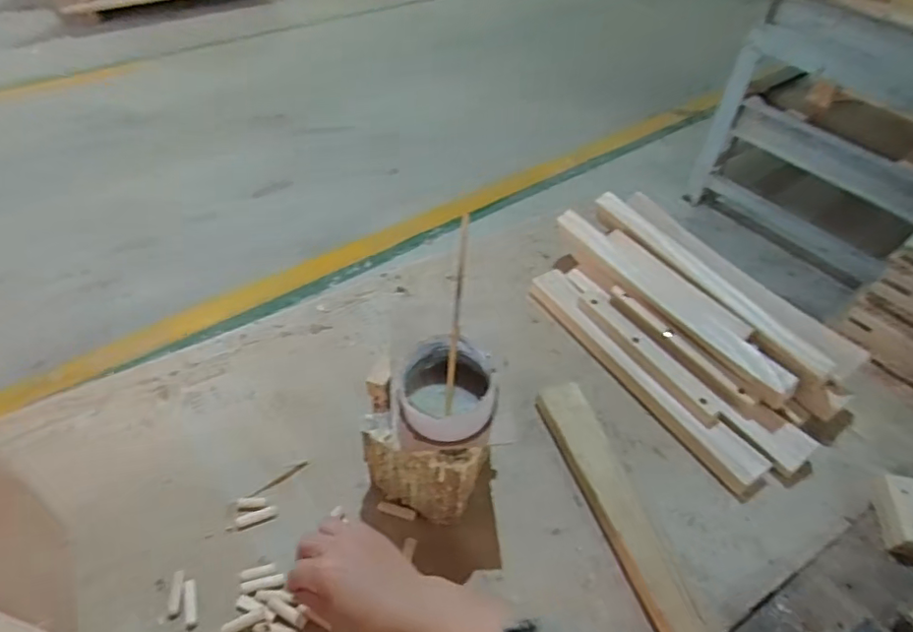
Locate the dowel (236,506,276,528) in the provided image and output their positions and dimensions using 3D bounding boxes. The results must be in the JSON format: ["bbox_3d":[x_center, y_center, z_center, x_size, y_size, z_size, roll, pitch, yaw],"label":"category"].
[{"bbox_3d":[-0.206,0.207,0.583,0.039,0.009,0.010,-17,50,-17],"label":"dowel"}]

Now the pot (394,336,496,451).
[{"bbox_3d":[-0.010,0.066,0.503,0.087,0.061,0.080,-2,48,-6],"label":"pot"}]

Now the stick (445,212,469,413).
[{"bbox_3d":[0.000,-0.002,0.497,0.008,0.013,0.174,5,86,3],"label":"stick"}]

